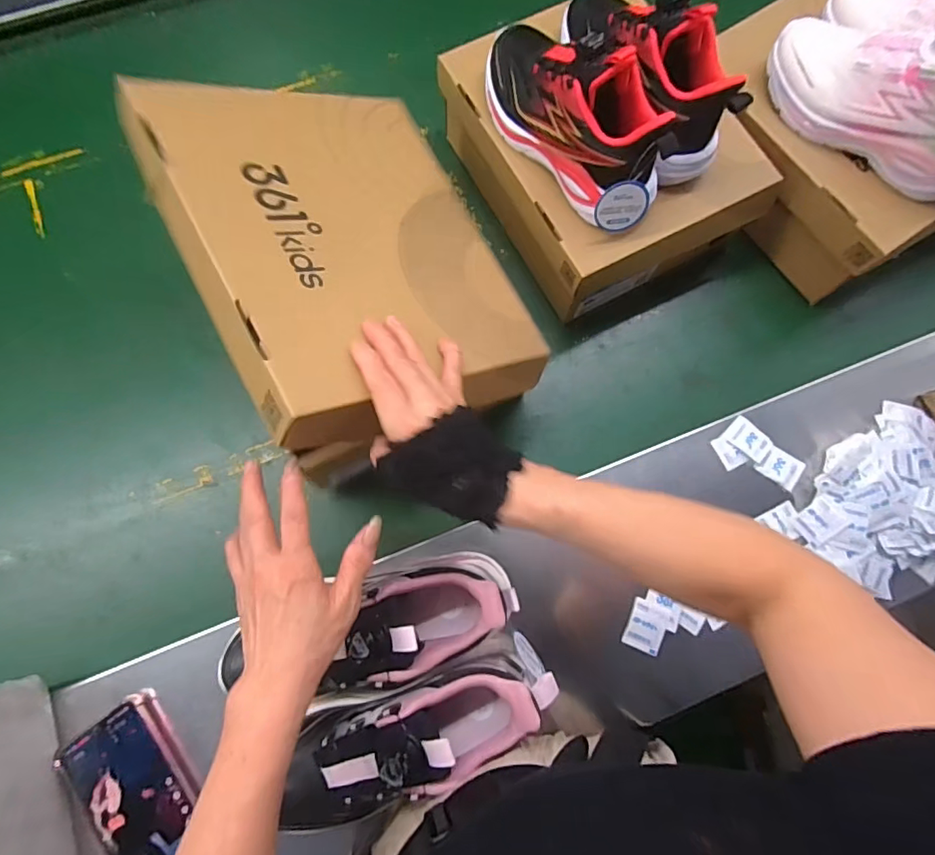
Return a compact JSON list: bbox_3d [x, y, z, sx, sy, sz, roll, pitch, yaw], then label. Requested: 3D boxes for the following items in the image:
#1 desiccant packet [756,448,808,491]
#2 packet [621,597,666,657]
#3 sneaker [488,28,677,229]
[{"bbox_3d":[0.328,0.041,0.538,0.041,0.008,0.035,35,77,9],"label":"desiccant packet"},{"bbox_3d":[0.172,0.192,0.496,0.035,0.005,0.044,21,75,5],"label":"packet"},{"bbox_3d":[0.096,-0.294,0.463,0.070,0.115,0.218,-34,77,-9],"label":"sneaker"}]

